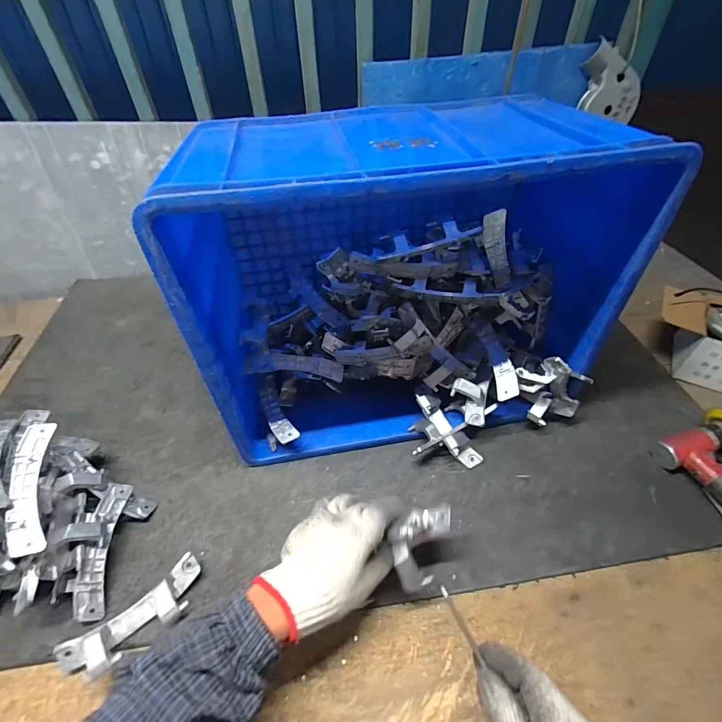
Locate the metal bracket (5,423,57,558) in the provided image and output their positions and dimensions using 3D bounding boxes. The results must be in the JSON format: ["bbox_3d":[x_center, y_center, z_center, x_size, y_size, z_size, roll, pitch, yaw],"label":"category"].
[{"bbox_3d":[-0.395,0.149,0.455,0.036,0.014,0.156,3,55,-35],"label":"metal bracket"}]

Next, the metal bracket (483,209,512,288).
[{"bbox_3d":[0.193,-0.157,0.537,0.030,0.107,0.014,7,41,38],"label":"metal bracket"}]

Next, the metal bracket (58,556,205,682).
[{"bbox_3d":[-0.252,0.295,0.428,0.153,0.049,0.060,-31,51,-26],"label":"metal bracket"}]

